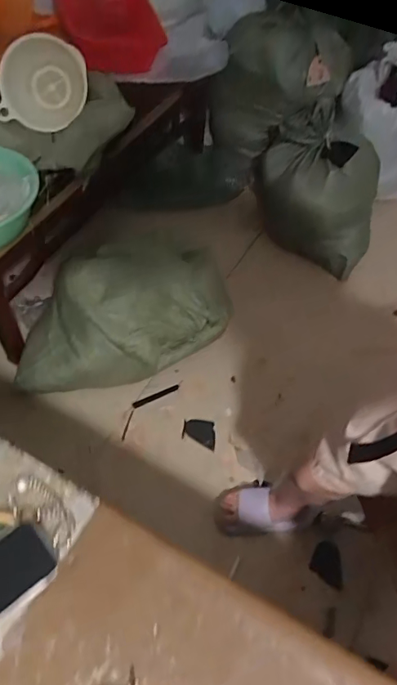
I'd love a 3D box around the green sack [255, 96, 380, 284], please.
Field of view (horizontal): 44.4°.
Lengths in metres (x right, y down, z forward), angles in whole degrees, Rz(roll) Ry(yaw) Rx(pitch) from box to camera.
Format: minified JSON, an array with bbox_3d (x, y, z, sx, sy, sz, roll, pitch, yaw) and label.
[{"bbox_3d":[0.422,-0.614,1.745,0.438,0.377,0.502,9,55,1],"label":"green sack"}]

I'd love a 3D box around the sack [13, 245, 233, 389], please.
[{"bbox_3d":[-0.238,-0.071,1.435,0.588,0.338,0.350,-16,58,-16],"label":"sack"}]

